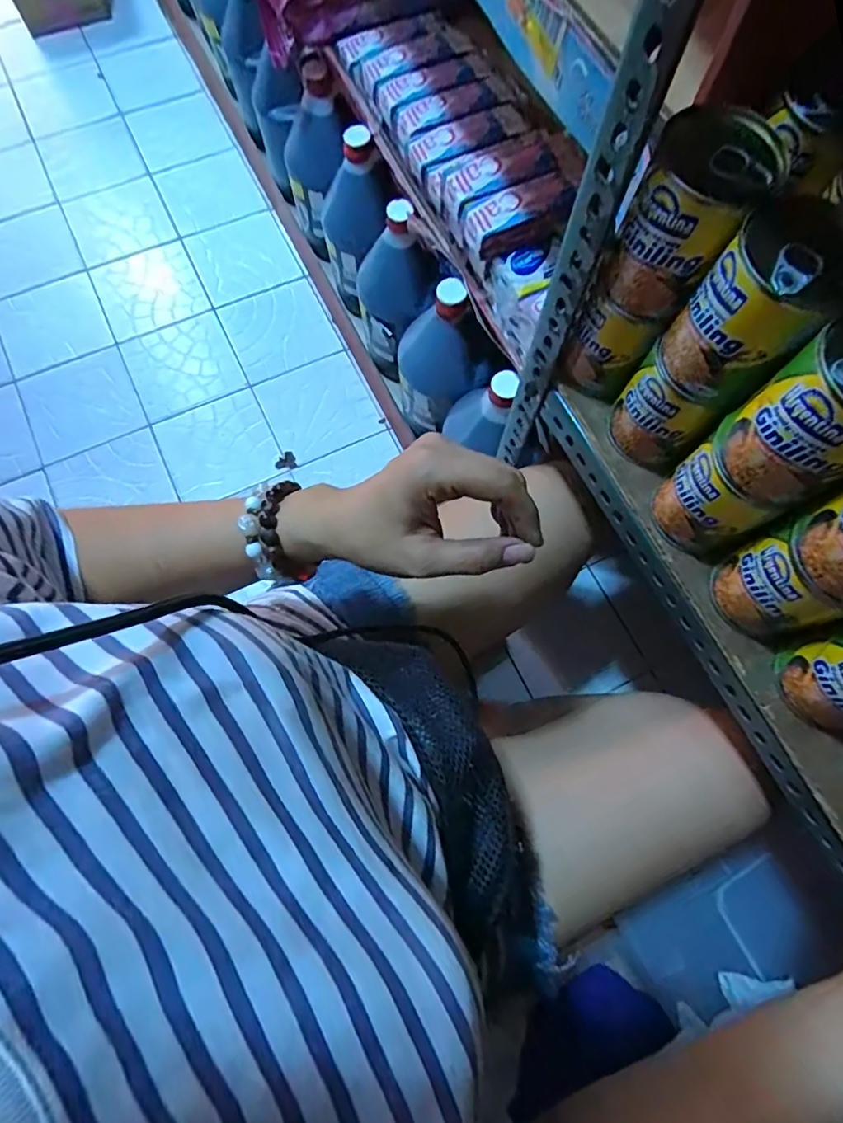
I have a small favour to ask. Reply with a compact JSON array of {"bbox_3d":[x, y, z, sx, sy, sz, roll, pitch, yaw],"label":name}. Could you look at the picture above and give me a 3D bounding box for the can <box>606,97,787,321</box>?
[{"bbox_3d":[0.148,-0.188,0.311,0.058,0.097,0.054,0,73,-1],"label":"can"}]

